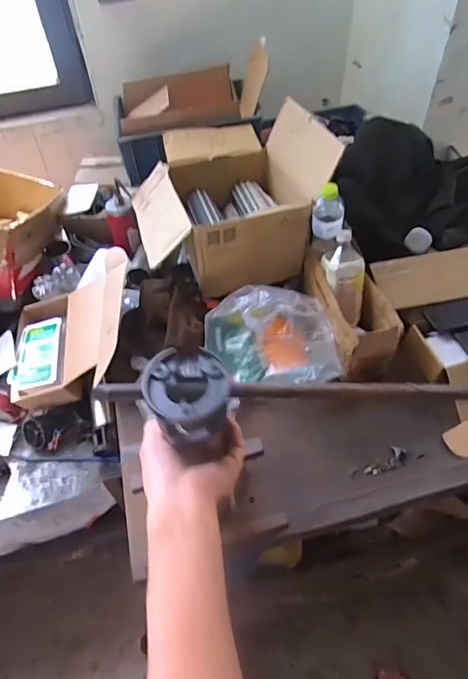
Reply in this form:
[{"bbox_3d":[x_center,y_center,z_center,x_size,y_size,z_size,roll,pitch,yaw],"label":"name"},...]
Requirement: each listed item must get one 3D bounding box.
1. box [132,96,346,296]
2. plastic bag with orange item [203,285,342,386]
[{"bbox_3d":[-0.032,-0.365,1.077,0.413,0.274,0.415,-13,50,-8],"label":"box"},{"bbox_3d":[0.079,-0.006,0.895,0.274,0.164,0.181,-1,49,2],"label":"plastic bag with orange item"}]

